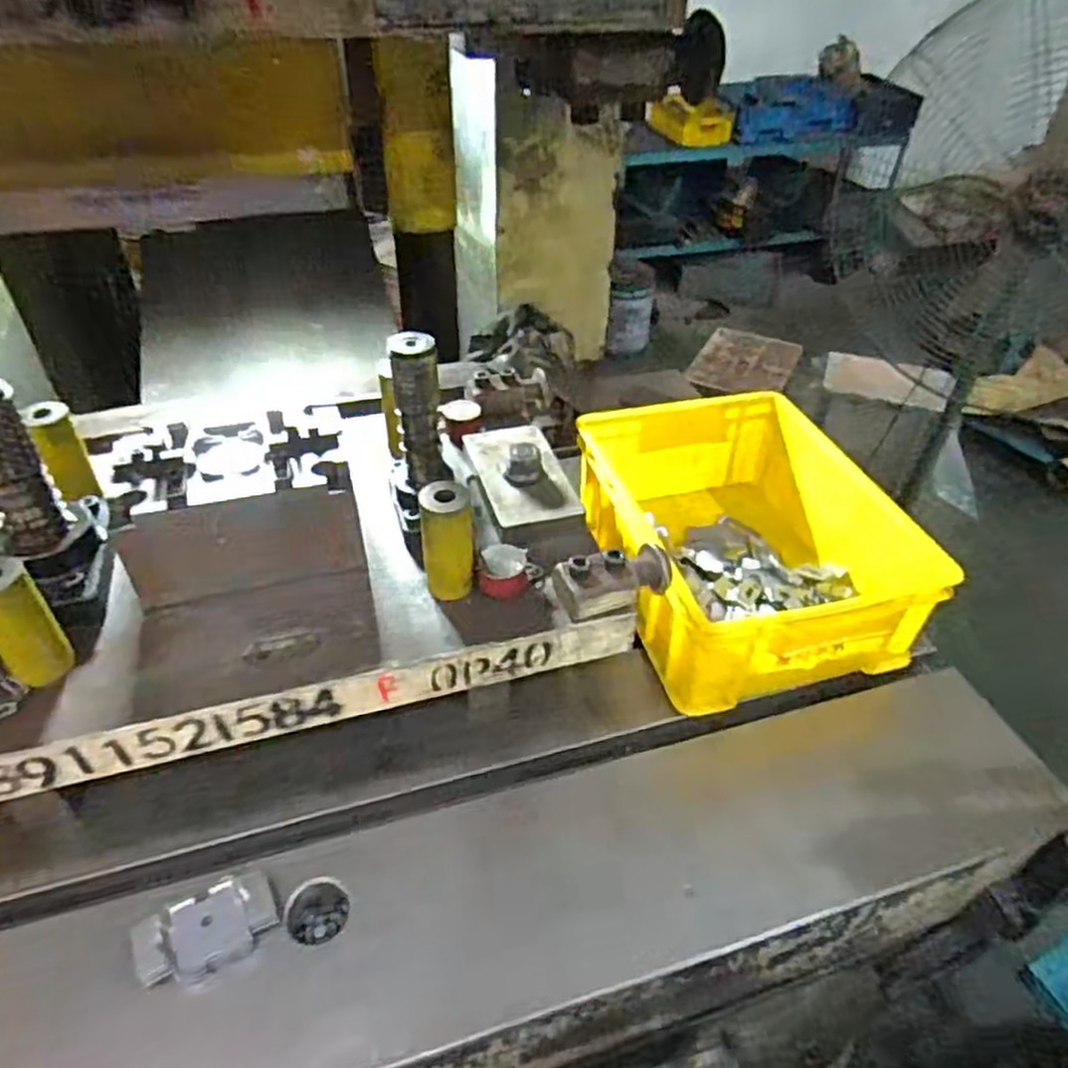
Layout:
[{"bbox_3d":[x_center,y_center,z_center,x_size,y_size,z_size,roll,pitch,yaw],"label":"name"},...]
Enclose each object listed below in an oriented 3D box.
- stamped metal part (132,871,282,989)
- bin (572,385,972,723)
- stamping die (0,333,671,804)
[{"bbox_3d":[-0.230,0.280,0.524,0.090,0.009,0.053,-15,55,-28],"label":"stamped metal part"},{"bbox_3d":[0.211,0.005,0.791,0.256,0.143,0.348,-10,42,-12],"label":"bin"},{"bbox_3d":[-0.240,-0.020,0.605,0.623,0.198,0.308,-12,43,-14],"label":"stamping die"}]

